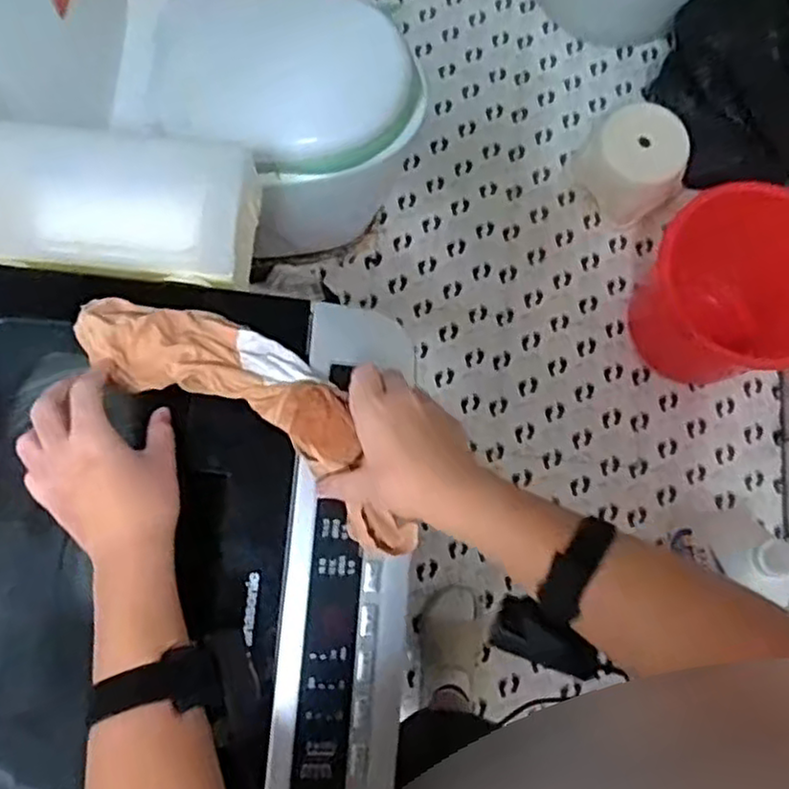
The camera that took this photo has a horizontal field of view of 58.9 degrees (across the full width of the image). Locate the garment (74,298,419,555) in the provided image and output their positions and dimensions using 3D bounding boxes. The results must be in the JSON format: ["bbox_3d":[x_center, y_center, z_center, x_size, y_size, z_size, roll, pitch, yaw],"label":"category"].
[{"bbox_3d":[-0.101,0.011,0.564,0.313,0.032,0.094,37,79,-6],"label":"garment"}]

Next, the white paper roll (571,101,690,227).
[{"bbox_3d":[0.516,-0.499,1.515,0.191,0.151,0.222,-33,80,-8],"label":"white paper roll"}]

